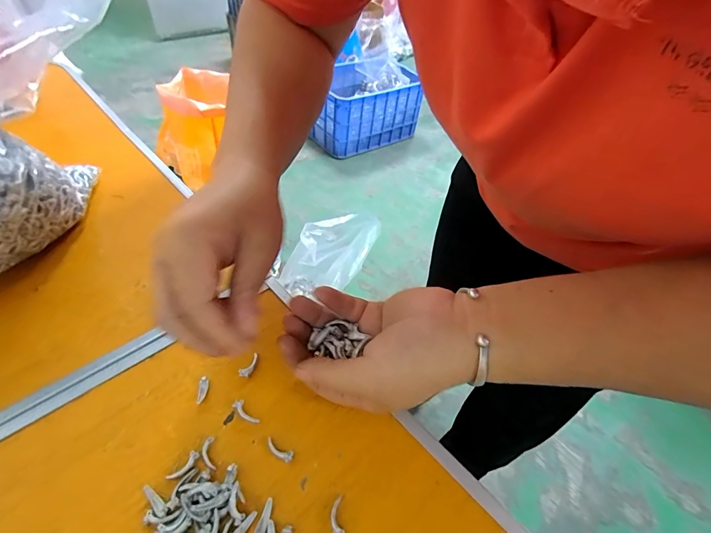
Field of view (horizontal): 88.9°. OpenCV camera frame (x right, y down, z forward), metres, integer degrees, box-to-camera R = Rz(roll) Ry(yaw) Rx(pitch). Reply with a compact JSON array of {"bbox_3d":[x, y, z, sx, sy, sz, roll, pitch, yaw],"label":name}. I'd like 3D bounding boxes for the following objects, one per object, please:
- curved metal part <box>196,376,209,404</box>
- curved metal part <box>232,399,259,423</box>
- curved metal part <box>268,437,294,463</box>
[{"bbox_3d":[-0.106,0.086,0.251,0.006,0.007,0.018,2,47,-3],"label":"curved metal part"},{"bbox_3d":[-0.074,0.098,0.243,0.021,0.005,0.007,36,54,26],"label":"curved metal part"},{"bbox_3d":[-0.048,0.116,0.229,0.020,0.005,0.008,21,49,15],"label":"curved metal part"}]

